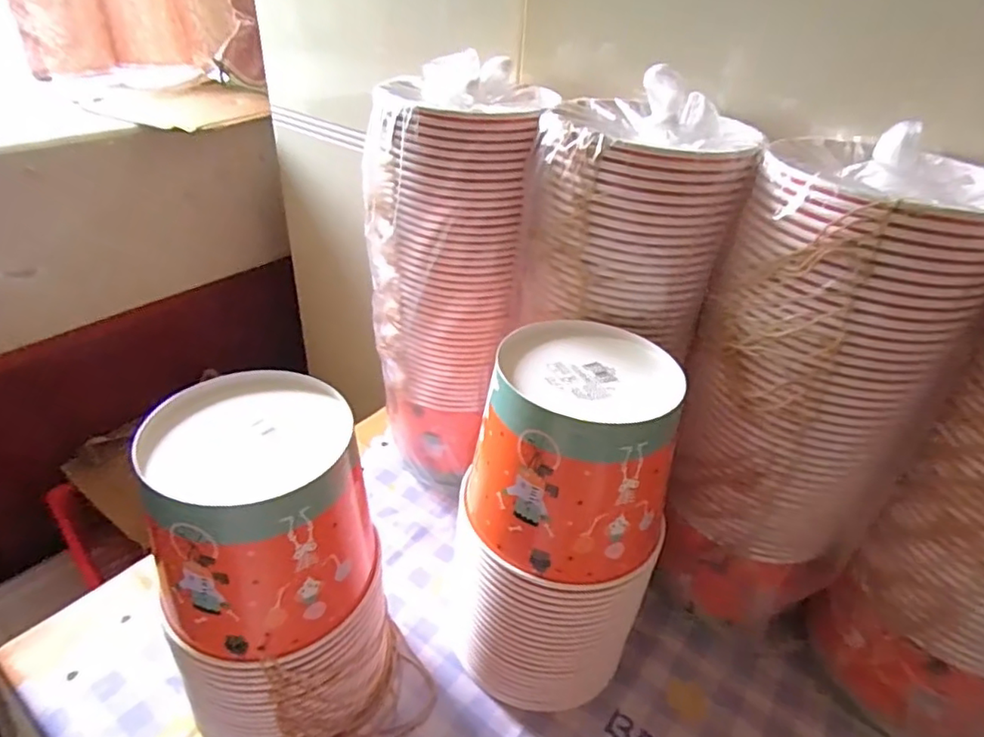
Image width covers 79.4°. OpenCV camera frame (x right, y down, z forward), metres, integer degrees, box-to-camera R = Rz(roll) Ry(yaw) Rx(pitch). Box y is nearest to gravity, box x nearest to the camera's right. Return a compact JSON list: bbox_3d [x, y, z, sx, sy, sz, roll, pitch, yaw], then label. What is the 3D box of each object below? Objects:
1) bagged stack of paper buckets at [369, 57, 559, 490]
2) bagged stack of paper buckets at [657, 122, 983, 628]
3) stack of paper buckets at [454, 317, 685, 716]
[{"bbox_3d":[-0.045,-0.074,0.620,0.161,0.418,0.153,1,34,-5],"label":"bagged stack of paper buckets"},{"bbox_3d":[0.250,0.034,0.501,0.161,0.405,0.153,20,37,22],"label":"bagged stack of paper buckets"},{"bbox_3d":[0.053,0.134,0.482,0.143,0.296,0.139,-17,40,-29],"label":"stack of paper buckets"}]

